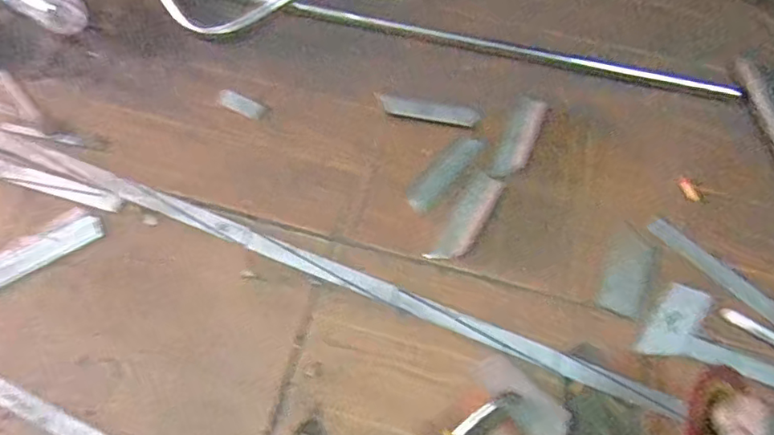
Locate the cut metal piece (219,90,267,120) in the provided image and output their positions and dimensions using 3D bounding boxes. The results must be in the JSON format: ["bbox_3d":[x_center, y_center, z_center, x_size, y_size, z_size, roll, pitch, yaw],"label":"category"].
[{"bbox_3d":[-0.205,-0.160,0.780,0.070,0.009,0.024,24,71,7],"label":"cut metal piece"}]

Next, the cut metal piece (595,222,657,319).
[{"bbox_3d":[0.299,0.066,0.692,0.055,0.004,0.109,23,71,7],"label":"cut metal piece"}]

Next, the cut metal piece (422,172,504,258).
[{"bbox_3d":[0.103,0.003,0.708,0.040,0.009,0.133,33,72,10],"label":"cut metal piece"}]

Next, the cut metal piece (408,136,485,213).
[{"bbox_3d":[0.077,-0.061,0.731,0.033,0.013,0.127,41,74,12],"label":"cut metal piece"}]

